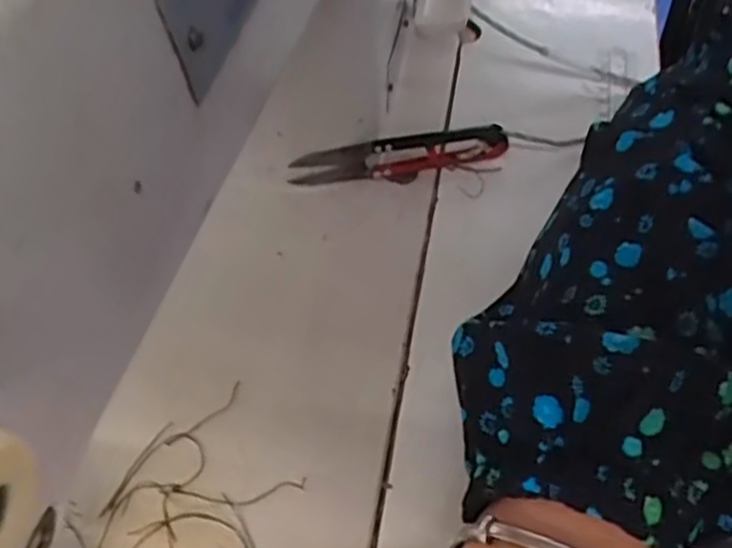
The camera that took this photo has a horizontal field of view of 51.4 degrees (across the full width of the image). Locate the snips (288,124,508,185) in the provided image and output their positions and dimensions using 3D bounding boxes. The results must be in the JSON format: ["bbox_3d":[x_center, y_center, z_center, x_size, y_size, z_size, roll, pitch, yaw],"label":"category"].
[{"bbox_3d":[0.016,-0.056,0.369,0.104,0.026,0.013,-12,55,-9],"label":"snips"}]

